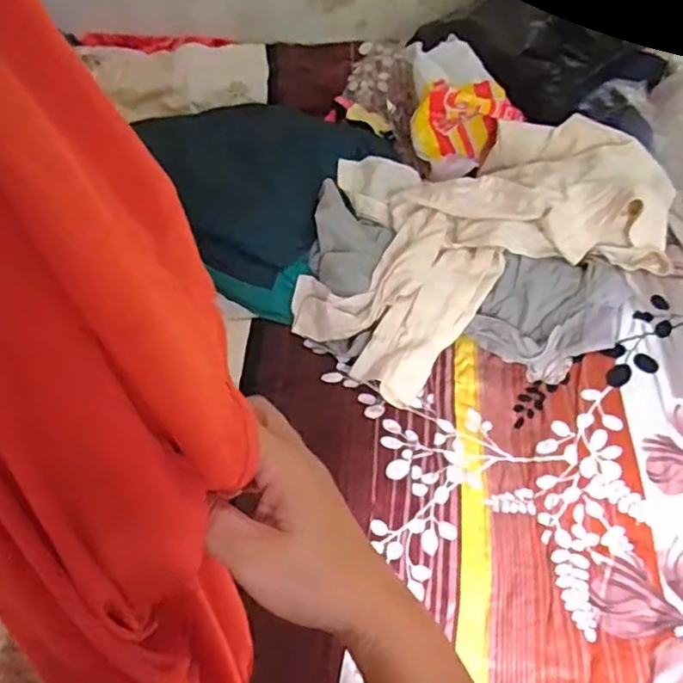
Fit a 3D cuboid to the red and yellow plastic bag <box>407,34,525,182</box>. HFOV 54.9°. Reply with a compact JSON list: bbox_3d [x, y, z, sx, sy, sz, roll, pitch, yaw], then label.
[{"bbox_3d":[0.208,-0.401,1.159,0.181,0.183,0.151,1,52,0],"label":"red and yellow plastic bag"}]

